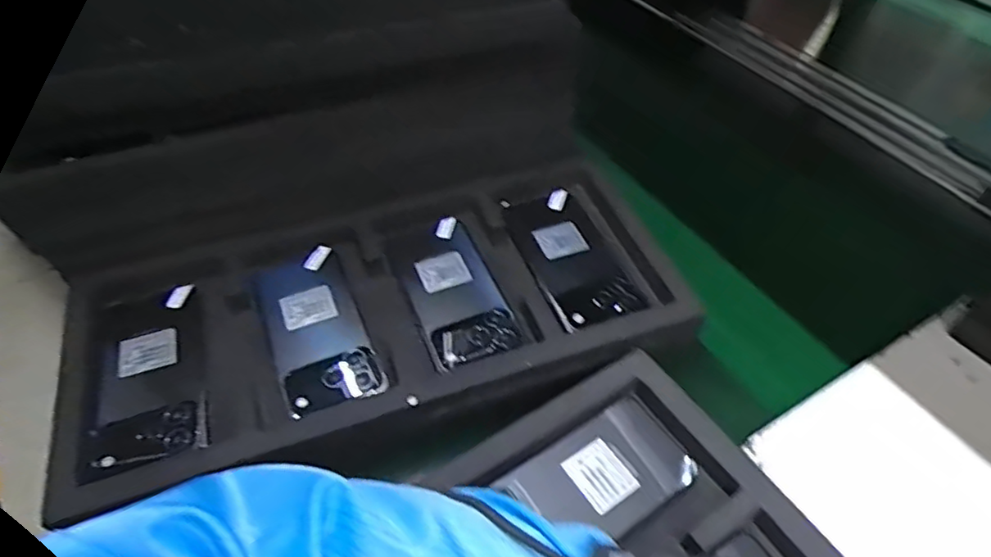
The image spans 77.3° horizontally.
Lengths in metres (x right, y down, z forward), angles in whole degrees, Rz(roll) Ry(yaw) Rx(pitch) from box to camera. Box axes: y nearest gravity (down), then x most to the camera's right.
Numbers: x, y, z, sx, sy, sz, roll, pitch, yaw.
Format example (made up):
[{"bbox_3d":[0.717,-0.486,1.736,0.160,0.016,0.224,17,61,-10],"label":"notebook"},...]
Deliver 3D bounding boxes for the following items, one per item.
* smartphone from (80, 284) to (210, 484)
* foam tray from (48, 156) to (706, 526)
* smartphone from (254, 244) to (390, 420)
[{"bbox_3d":[-0.276,0.069,0.496,0.080,0.015,0.189,-19,43,-12],"label":"smartphone"},{"bbox_3d":[-0.101,0.024,0.525,0.492,0.051,0.257,-16,50,-14],"label":"foam tray"},{"bbox_3d":[-0.149,0.040,0.519,0.075,0.011,0.187,-18,45,-19],"label":"smartphone"}]

